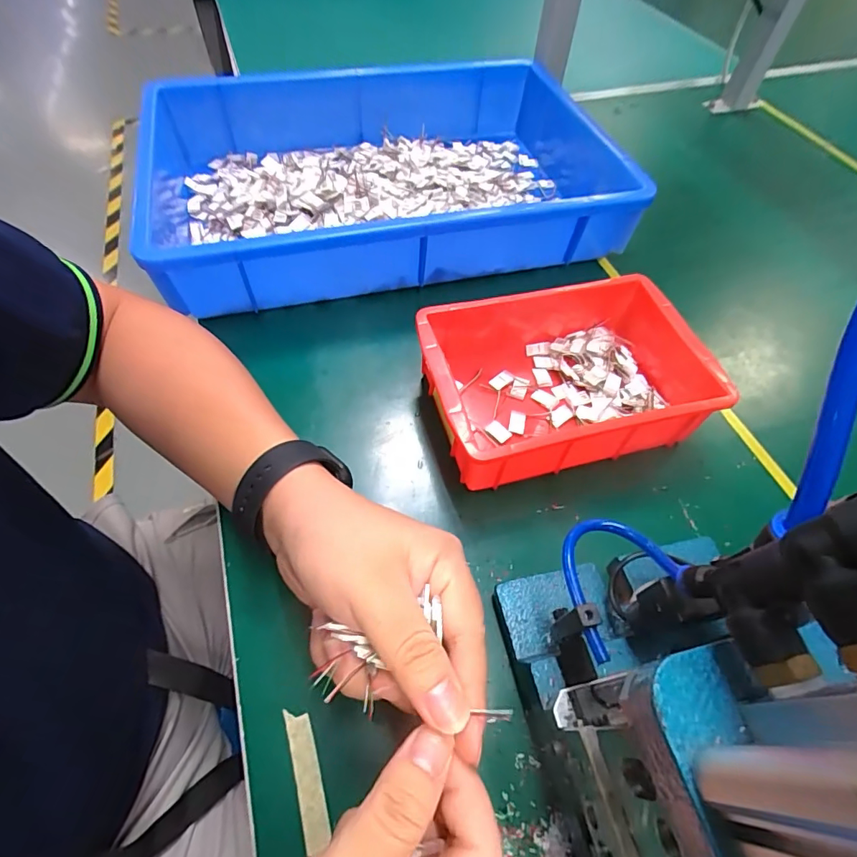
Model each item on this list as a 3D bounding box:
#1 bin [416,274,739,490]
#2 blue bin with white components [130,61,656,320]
[{"bbox_3d":[0.101,-0.044,0.349,0.204,0.058,0.141,-12,58,-10],"label":"bin"},{"bbox_3d":[-0.026,-0.245,0.455,0.433,0.092,0.250,-13,59,-9],"label":"blue bin with white components"}]

